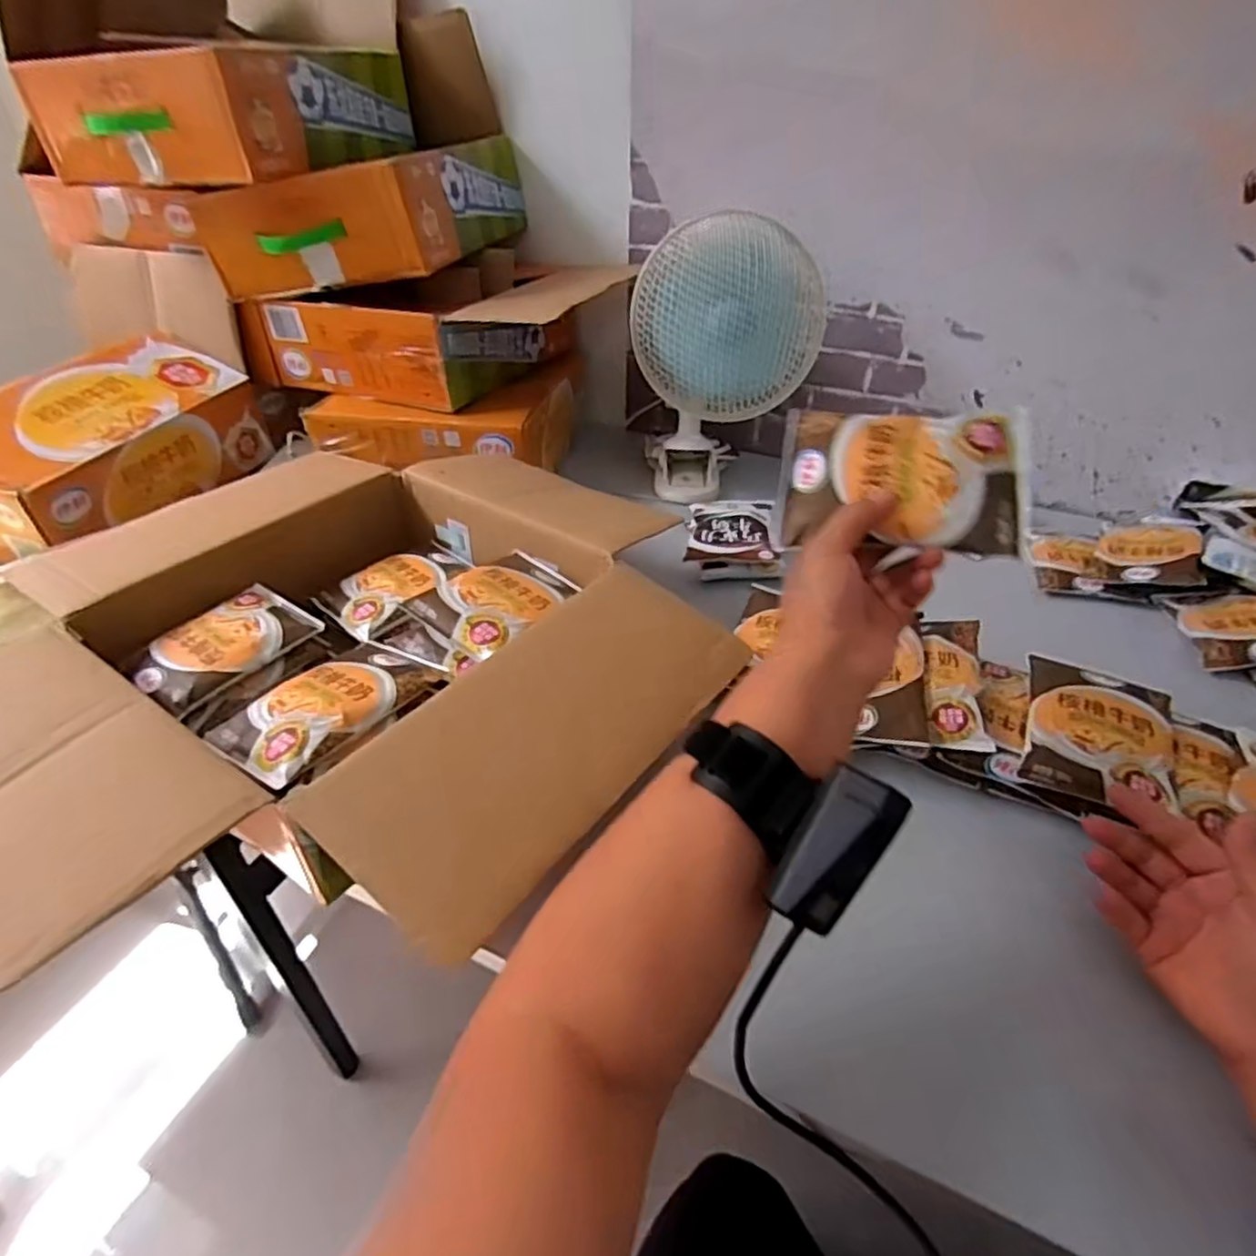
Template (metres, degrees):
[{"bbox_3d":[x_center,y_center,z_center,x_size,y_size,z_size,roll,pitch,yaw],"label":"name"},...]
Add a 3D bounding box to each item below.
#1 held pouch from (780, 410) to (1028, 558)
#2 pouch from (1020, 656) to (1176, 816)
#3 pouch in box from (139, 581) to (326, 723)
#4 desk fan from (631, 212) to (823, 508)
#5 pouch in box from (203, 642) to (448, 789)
[{"bbox_3d":[0.157,-0.090,0.406,0.132,0.016,0.095,4,68,19],"label":"held pouch"},{"bbox_3d":[0.346,0.073,0.510,0.094,0.022,0.125,17,41,19],"label":"pouch"},{"bbox_3d":[-0.322,0.011,0.553,0.089,0.021,0.124,25,44,27],"label":"pouch in box"},{"bbox_3d":[0.113,-0.330,0.864,0.217,0.297,0.143,-1,39,-2],"label":"desk fan"},{"bbox_3d":[-0.203,0.048,0.474,0.092,0.026,0.132,24,44,26],"label":"pouch in box"}]

